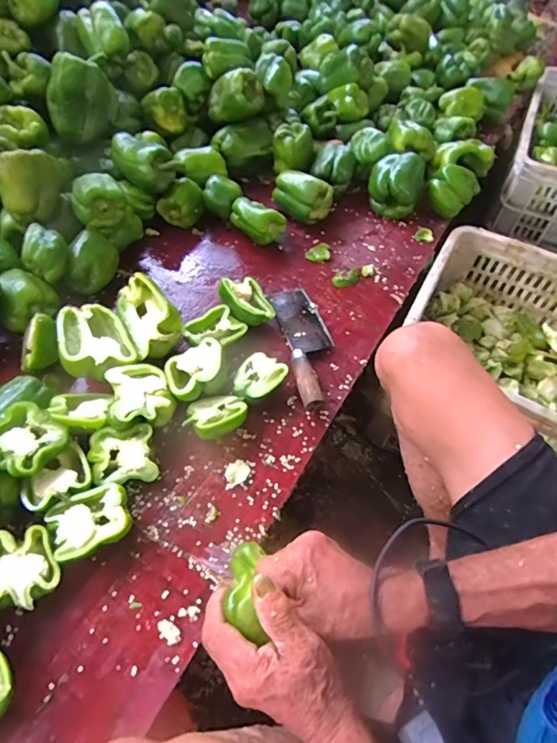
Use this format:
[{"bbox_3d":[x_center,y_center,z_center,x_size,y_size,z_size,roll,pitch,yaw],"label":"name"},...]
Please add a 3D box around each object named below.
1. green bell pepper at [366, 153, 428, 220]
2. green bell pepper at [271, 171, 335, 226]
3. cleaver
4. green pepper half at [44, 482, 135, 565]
[{"bbox_3d":[0.211,-0.340,0.802,0.092,0.078,0.084,17,58,9],"label":"green bell pepper"},{"bbox_3d":[0.041,-0.309,0.782,0.101,0.063,0.056,32,61,18],"label":"green bell pepper"},{"bbox_3d":[0.043,-0.045,0.650,0.069,0.030,0.214,-10,57,-9],"label":"cleaver"},{"bbox_3d":[-0.201,0.166,0.486,0.078,0.041,0.066,-21,60,-15],"label":"green pepper half"}]

